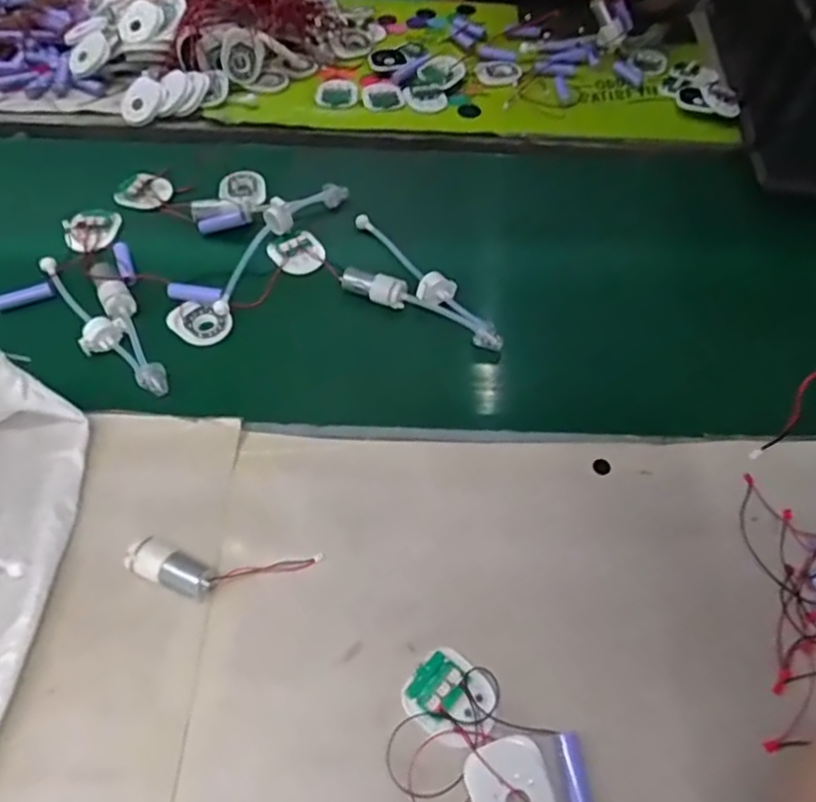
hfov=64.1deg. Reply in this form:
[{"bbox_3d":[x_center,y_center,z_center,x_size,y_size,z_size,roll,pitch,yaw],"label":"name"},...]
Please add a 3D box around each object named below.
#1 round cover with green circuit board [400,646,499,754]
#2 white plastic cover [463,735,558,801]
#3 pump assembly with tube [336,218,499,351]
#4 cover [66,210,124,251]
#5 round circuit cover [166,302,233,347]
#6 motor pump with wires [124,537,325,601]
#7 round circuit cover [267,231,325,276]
[{"bbox_3d":[0.028,0.189,0.413,0.050,0.008,0.057,-39,64,-24],"label":"round cover with green circuit board"},{"bbox_3d":[0.062,0.230,0.385,0.049,0.004,0.055,-18,58,-13],"label":"white plastic cover"},{"bbox_3d":[-0.002,-0.109,0.610,0.077,0.026,0.208,-37,64,-23],"label":"pump assembly with tube"},{"bbox_3d":[-0.323,-0.176,0.665,0.047,0.009,0.062,7,57,3],"label":"cover"},{"bbox_3d":[-0.194,-0.071,0.600,0.056,0.012,0.039,16,57,9],"label":"round circuit cover"},{"bbox_3d":[-0.129,0.118,0.454,0.128,0.020,0.036,4,55,1],"label":"motor pump with wires"},{"bbox_3d":[-0.110,-0.149,0.652,0.049,0.011,0.064,-27,60,-19],"label":"round circuit cover"}]

